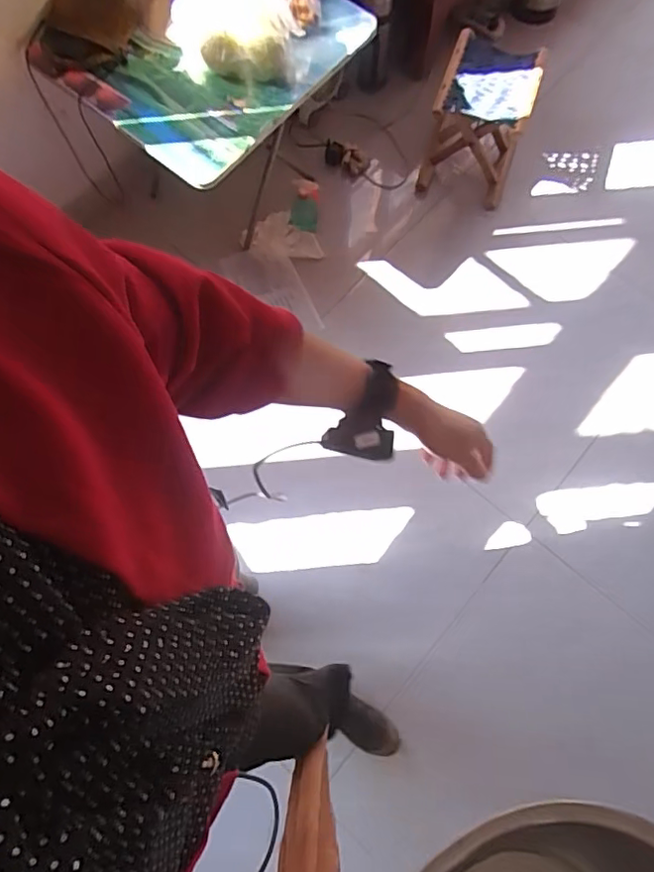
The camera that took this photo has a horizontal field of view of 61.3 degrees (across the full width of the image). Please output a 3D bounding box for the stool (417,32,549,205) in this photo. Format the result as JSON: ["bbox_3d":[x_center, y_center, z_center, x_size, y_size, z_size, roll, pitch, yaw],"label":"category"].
[{"bbox_3d":[0.450,-0.920,1.598,0.284,0.329,0.331,21,74,8],"label":"stool"}]

